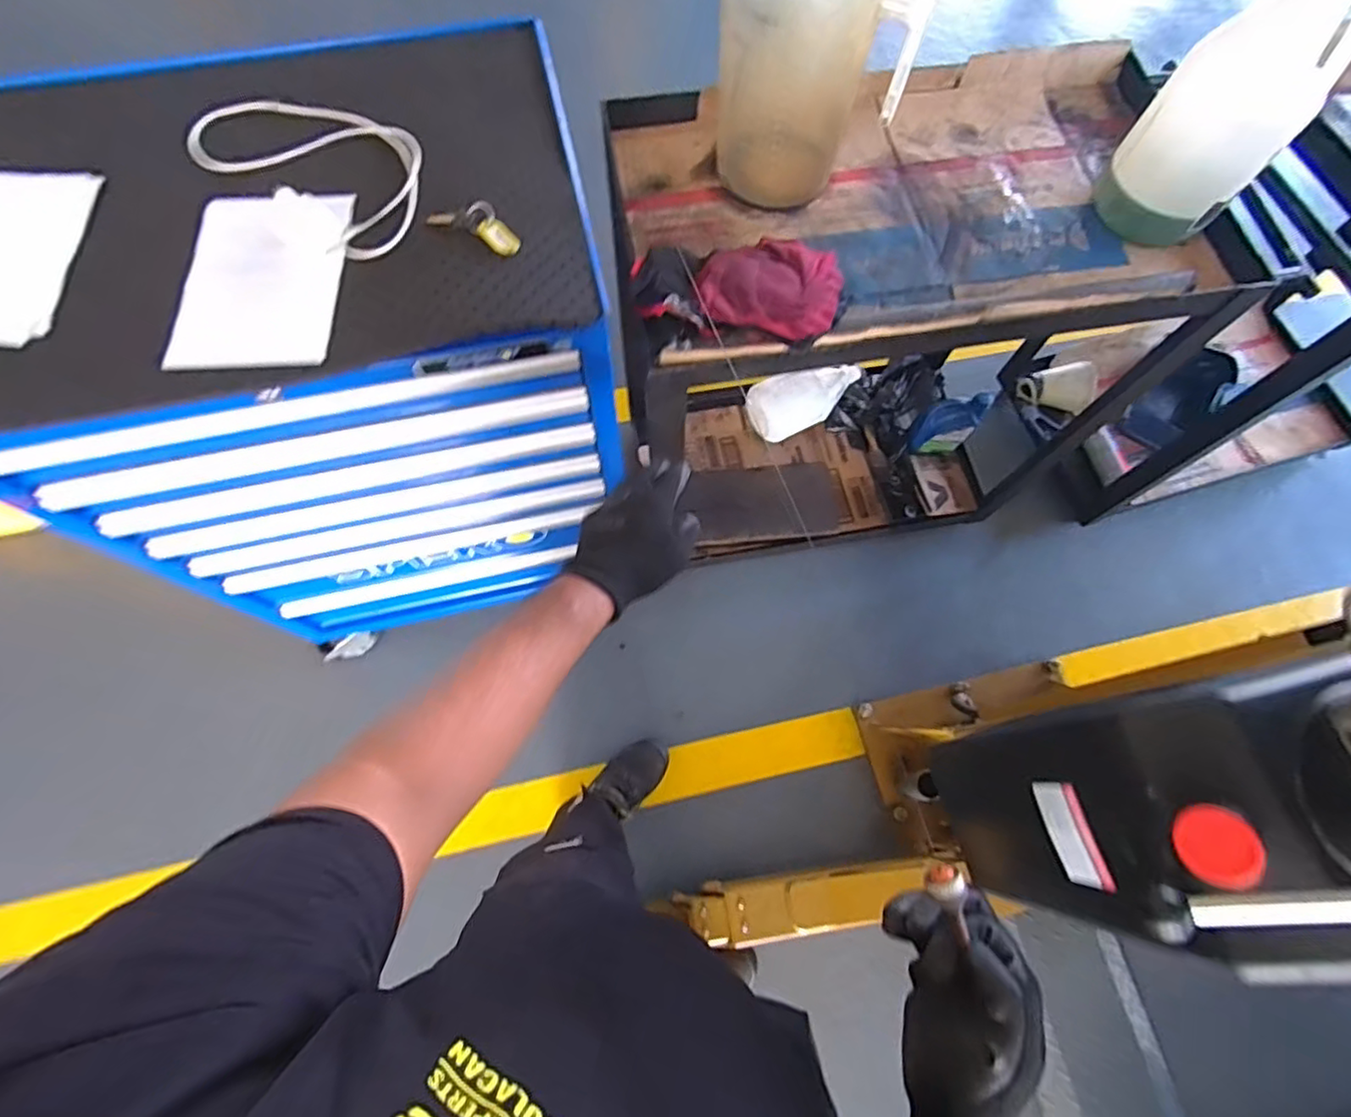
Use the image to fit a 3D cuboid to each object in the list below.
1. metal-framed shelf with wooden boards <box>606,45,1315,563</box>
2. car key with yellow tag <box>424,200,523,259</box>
[{"bbox_3d":[0.349,-0.370,1.235,0.858,0.833,0.488,-9,70,-4],"label":"metal-framed shelf with wooden boards"},{"bbox_3d":[-0.199,-0.335,0.633,0.105,0.021,0.038,32,72,11],"label":"car key with yellow tag"}]

